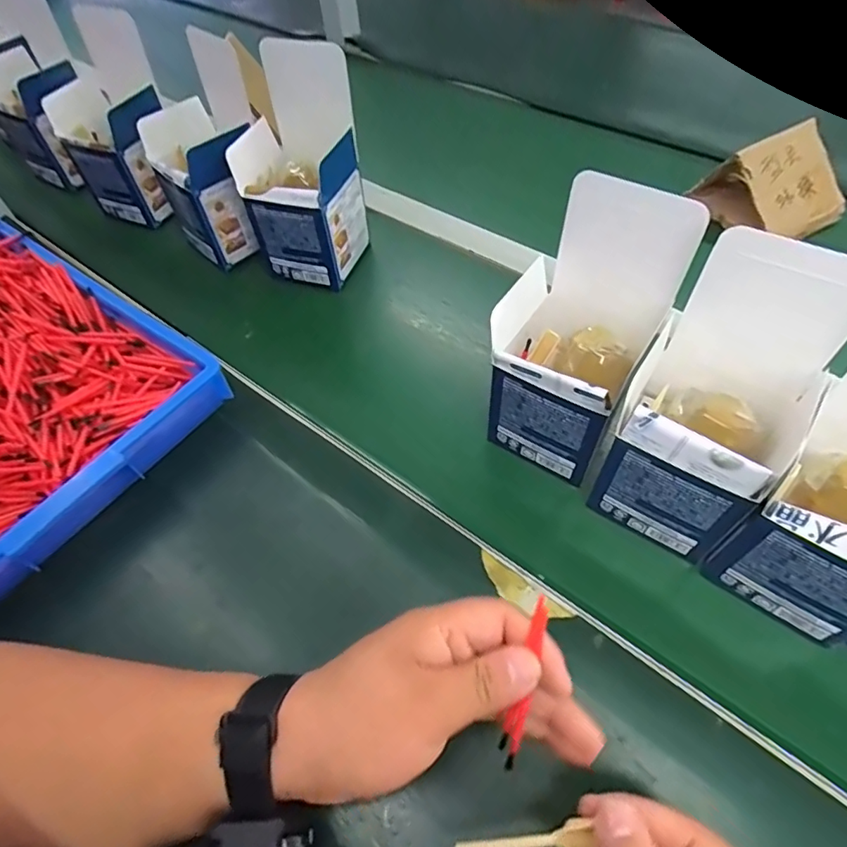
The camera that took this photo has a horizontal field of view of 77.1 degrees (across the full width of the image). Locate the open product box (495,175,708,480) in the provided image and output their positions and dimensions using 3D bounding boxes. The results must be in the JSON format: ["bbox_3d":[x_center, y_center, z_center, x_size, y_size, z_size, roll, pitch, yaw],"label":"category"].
[{"bbox_3d":[0.102,-0.054,0.354,0.093,0.170,0.089,29,61,25],"label":"open product box"}]

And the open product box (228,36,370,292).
[{"bbox_3d":[-0.118,-0.238,0.507,0.099,0.183,0.102,19,57,19],"label":"open product box"}]

